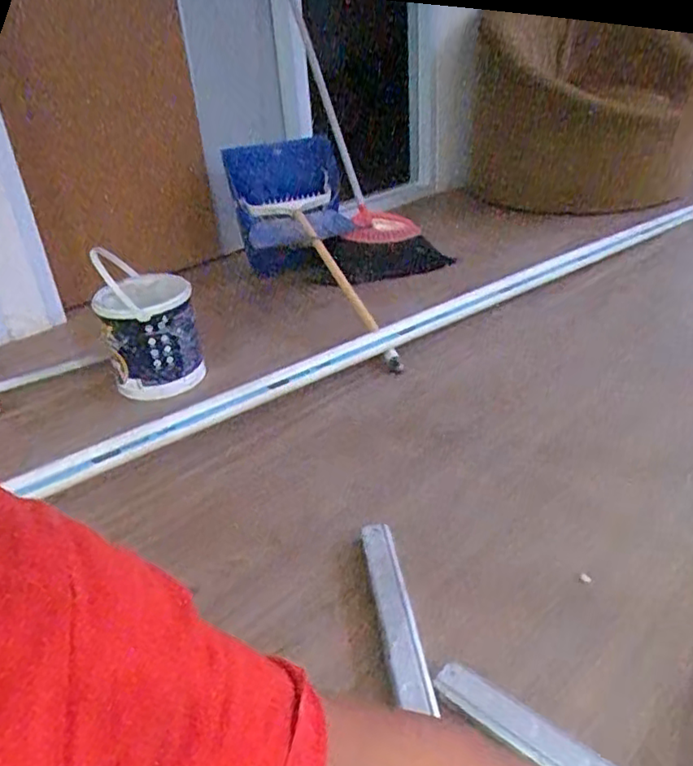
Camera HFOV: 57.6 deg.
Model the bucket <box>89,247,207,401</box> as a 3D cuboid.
[{"bbox_3d":[-0.379,-0.097,1.216,0.175,0.242,0.151,-11,31,-11],"label":"bucket"}]

